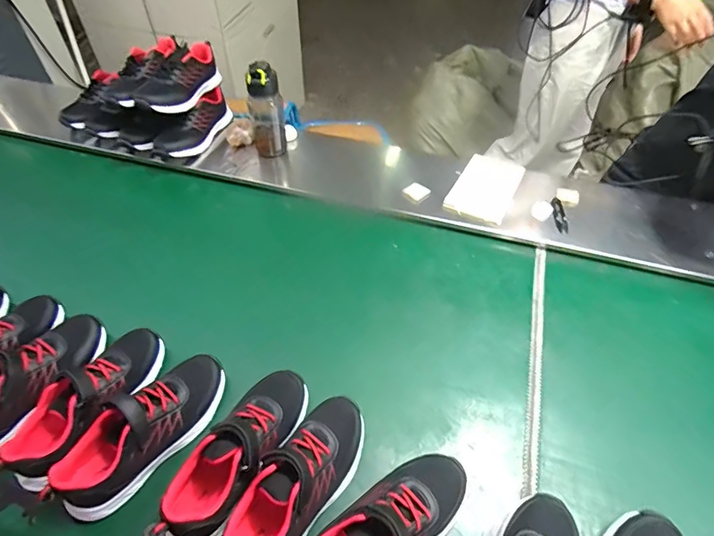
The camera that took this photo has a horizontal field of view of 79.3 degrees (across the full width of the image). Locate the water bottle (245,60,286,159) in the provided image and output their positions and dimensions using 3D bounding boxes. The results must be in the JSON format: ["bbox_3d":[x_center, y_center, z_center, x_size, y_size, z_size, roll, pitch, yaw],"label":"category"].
[{"bbox_3d":[-0.204,-0.354,0.977,0.072,0.207,0.064,-8,47,-8],"label":"water bottle"}]

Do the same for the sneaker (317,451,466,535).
[{"bbox_3d":[0.039,0.295,0.503,0.209,0.095,0.084,-28,55,-22],"label":"sneaker"}]

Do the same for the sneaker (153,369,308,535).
[{"bbox_3d":[-0.147,0.234,0.552,0.084,0.087,0.235,20,49,18],"label":"sneaker"}]

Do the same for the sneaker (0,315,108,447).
[{"bbox_3d":[-0.467,0.156,0.608,0.088,0.075,0.228,23,50,21],"label":"sneaker"}]

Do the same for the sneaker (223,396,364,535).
[{"bbox_3d":[-0.068,0.254,0.520,0.082,0.073,0.222,25,51,22],"label":"sneaker"}]

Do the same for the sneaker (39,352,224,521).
[{"bbox_3d":[-0.278,0.205,0.569,0.084,0.080,0.232,27,52,23],"label":"sneaker"}]

